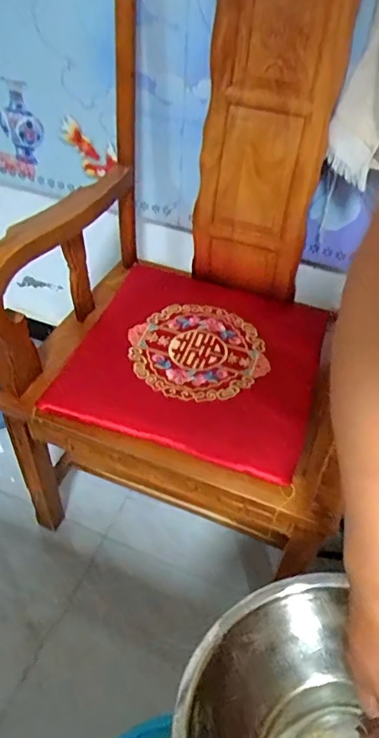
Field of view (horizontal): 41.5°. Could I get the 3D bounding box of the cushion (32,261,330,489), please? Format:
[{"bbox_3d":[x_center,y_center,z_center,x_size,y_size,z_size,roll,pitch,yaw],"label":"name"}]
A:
[{"bbox_3d":[0.011,-0.029,0.878,0.417,0.052,0.400,15,45,12],"label":"cushion"}]

